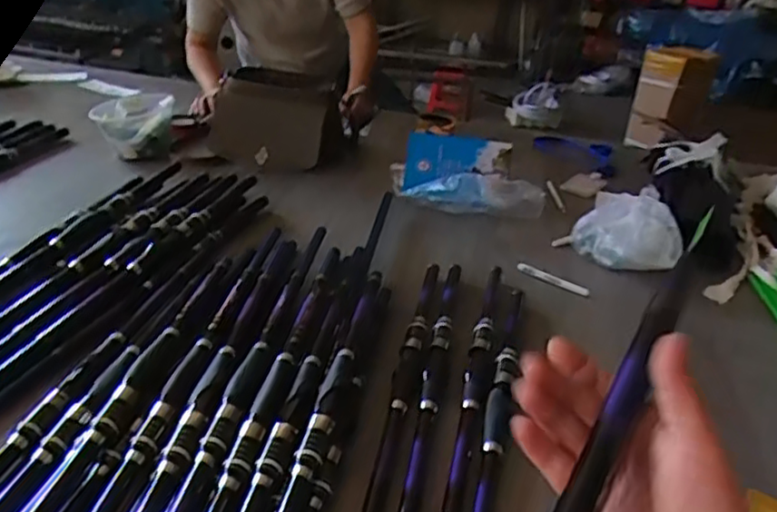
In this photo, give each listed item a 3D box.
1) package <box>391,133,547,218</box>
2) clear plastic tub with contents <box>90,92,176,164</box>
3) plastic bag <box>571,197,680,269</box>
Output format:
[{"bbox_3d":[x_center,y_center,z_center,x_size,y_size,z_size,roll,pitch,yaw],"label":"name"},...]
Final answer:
[{"bbox_3d":[0.155,-0.160,1.291,0.300,0.091,0.194,12,29,11],"label":"package"},{"bbox_3d":[-0.526,-0.273,1.368,0.157,0.099,0.116,-5,30,-19],"label":"clear plastic tub with contents"},{"bbox_3d":[0.415,-0.041,1.153,0.181,0.102,0.104,14,29,16],"label":"plastic bag"}]

